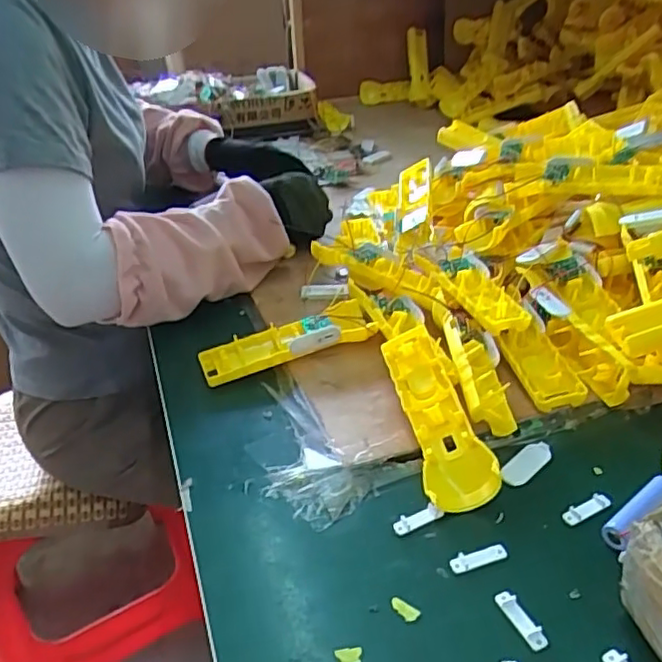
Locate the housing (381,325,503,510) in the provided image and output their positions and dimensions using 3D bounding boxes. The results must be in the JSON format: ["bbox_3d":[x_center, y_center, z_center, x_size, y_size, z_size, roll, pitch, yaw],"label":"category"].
[{"bbox_3d":[0.077,0.058,0.484,0.046,0.030,0.162,-9,47,-9],"label":"housing"}]

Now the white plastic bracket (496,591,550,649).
[{"bbox_3d":[0.111,0.168,0.370,0.010,0.006,0.037,-18,36,-21],"label":"white plastic bracket"}]

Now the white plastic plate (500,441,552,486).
[{"bbox_3d":[0.146,0.099,0.474,0.053,0.004,0.020,-27,40,-32],"label":"white plastic plate"}]

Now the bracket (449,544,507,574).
[{"bbox_3d":[0.095,0.146,0.407,0.038,0.005,0.009,-11,34,-12],"label":"bracket"}]

